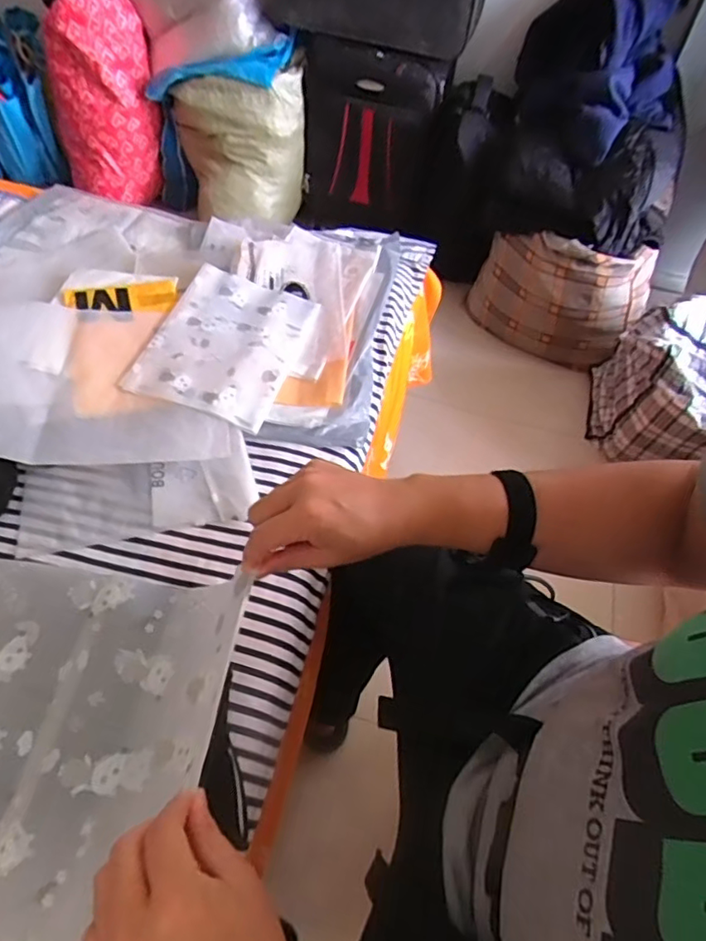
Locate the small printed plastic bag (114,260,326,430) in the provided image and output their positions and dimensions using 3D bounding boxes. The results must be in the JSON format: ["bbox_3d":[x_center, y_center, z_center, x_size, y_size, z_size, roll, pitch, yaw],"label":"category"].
[{"bbox_3d":[-0.185,-0.196,0.836,0.197,0.019,0.270,16,56,6],"label":"small printed plastic bag"}]

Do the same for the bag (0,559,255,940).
[{"bbox_3d":[-0.264,0.195,0.436,0.313,0.071,0.273,10,55,2],"label":"bag"}]

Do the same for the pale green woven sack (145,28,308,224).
[{"bbox_3d":[-0.341,-0.906,1.585,0.405,0.438,0.267,-7,57,-10],"label":"pale green woven sack"}]

